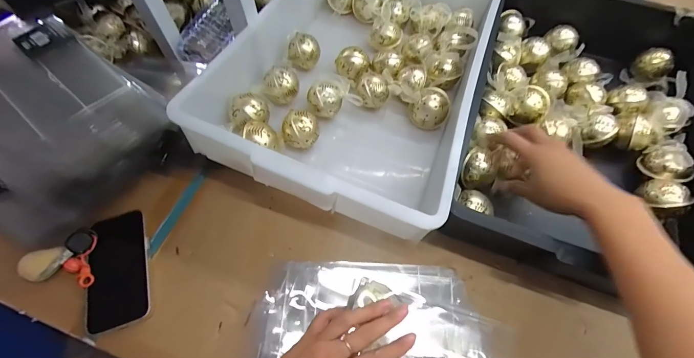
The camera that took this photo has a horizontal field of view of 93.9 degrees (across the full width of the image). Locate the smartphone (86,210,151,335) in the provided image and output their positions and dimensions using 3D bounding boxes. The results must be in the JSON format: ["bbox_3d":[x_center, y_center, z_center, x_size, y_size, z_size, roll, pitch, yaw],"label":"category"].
[{"bbox_3d":[-0.284,0.110,0.404,0.068,0.013,0.141,-20,60,-5],"label":"smartphone"}]

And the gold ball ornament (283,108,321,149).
[{"bbox_3d":[-0.066,-0.068,0.467,0.053,0.048,0.046,-12,63,-8],"label":"gold ball ornament"}]

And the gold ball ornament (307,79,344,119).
[{"bbox_3d":[-0.032,-0.118,0.503,0.055,0.056,0.044,-13,62,-7],"label":"gold ball ornament"}]

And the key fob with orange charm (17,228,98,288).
[{"bbox_3d":[-0.346,0.093,0.399,0.073,0.028,0.068,7,62,2],"label":"key fob with orange charm"}]

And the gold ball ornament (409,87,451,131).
[{"bbox_3d":[0.129,-0.108,0.508,0.054,0.045,0.052,1,62,-1],"label":"gold ball ornament"}]

